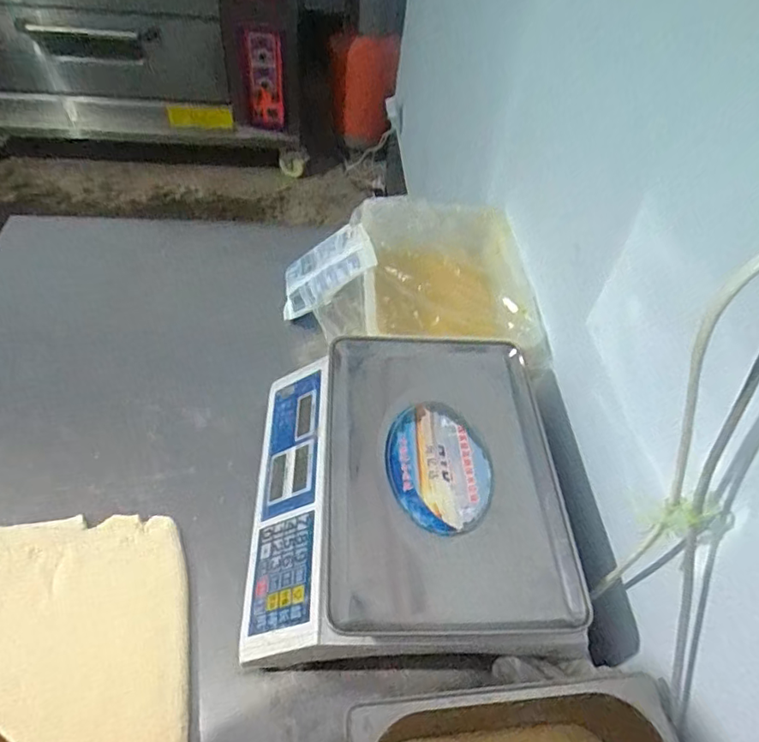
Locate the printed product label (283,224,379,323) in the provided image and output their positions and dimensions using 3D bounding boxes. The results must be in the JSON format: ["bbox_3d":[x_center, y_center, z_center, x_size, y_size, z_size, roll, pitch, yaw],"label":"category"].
[{"bbox_3d":[-0.085,-0.155,0.845,0.164,0.014,0.110,-33,55,14],"label":"printed product label"}]

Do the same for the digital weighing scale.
[{"bbox_3d":[0.024,0.129,0.607,0.327,0.129,0.357,-1,46,-7],"label":"digital weighing scale"}]

